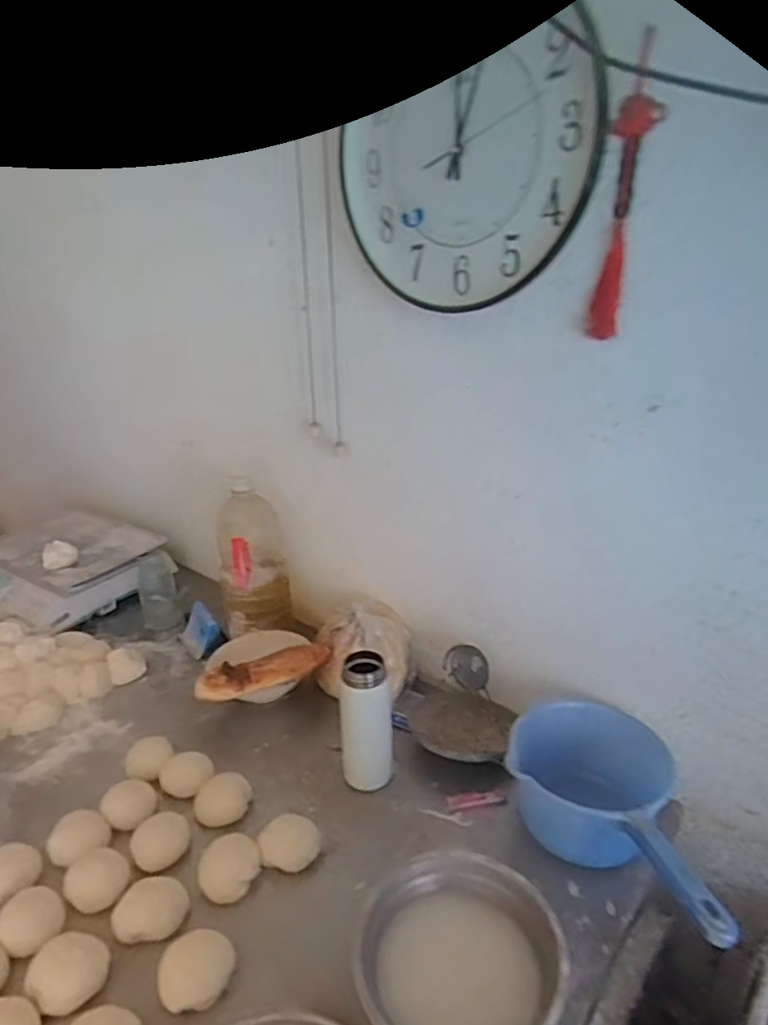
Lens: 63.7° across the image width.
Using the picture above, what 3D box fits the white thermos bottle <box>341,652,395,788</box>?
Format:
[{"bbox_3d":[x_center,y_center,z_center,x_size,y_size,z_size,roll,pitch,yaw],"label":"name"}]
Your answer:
[{"bbox_3d":[-0.022,0.278,0.822,0.068,0.176,0.066,0,22,1],"label":"white thermos bottle"}]

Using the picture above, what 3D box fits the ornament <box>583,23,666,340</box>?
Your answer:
[{"bbox_3d":[0.240,-0.310,0.615,0.042,0.256,0.033,0,22,1],"label":"ornament"}]

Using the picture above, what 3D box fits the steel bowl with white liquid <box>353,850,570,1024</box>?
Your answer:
[{"bbox_3d":[0.072,0.428,0.598,0.193,0.059,0.174,2,22,7],"label":"steel bowl with white liquid"}]

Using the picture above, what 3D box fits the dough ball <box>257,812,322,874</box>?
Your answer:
[{"bbox_3d":[-0.113,0.397,0.744,0.071,0.029,0.063,-6,22,-13],"label":"dough ball"}]

